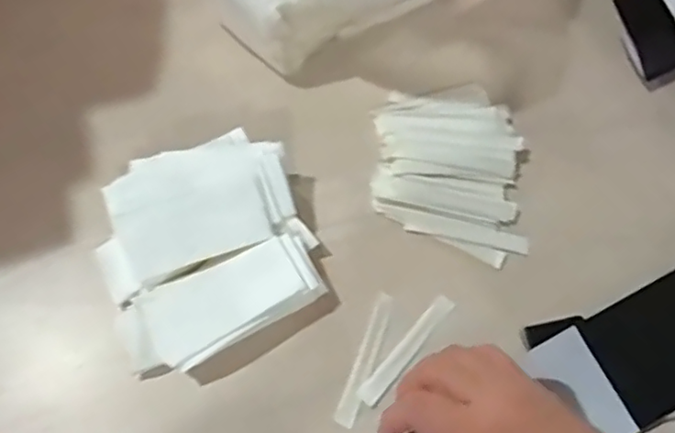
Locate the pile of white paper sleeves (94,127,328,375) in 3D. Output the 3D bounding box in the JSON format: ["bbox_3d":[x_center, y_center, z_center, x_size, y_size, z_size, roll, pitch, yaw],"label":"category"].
[{"bbox_3d":[-0.091,0.021,0.418,0.137,0.043,0.138,-22,69,-10],"label":"pile of white paper sleeves"}]

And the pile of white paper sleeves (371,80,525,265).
[{"bbox_3d":[0.082,-0.036,0.460,0.107,0.015,0.133,2,67,0],"label":"pile of white paper sleeves"}]

